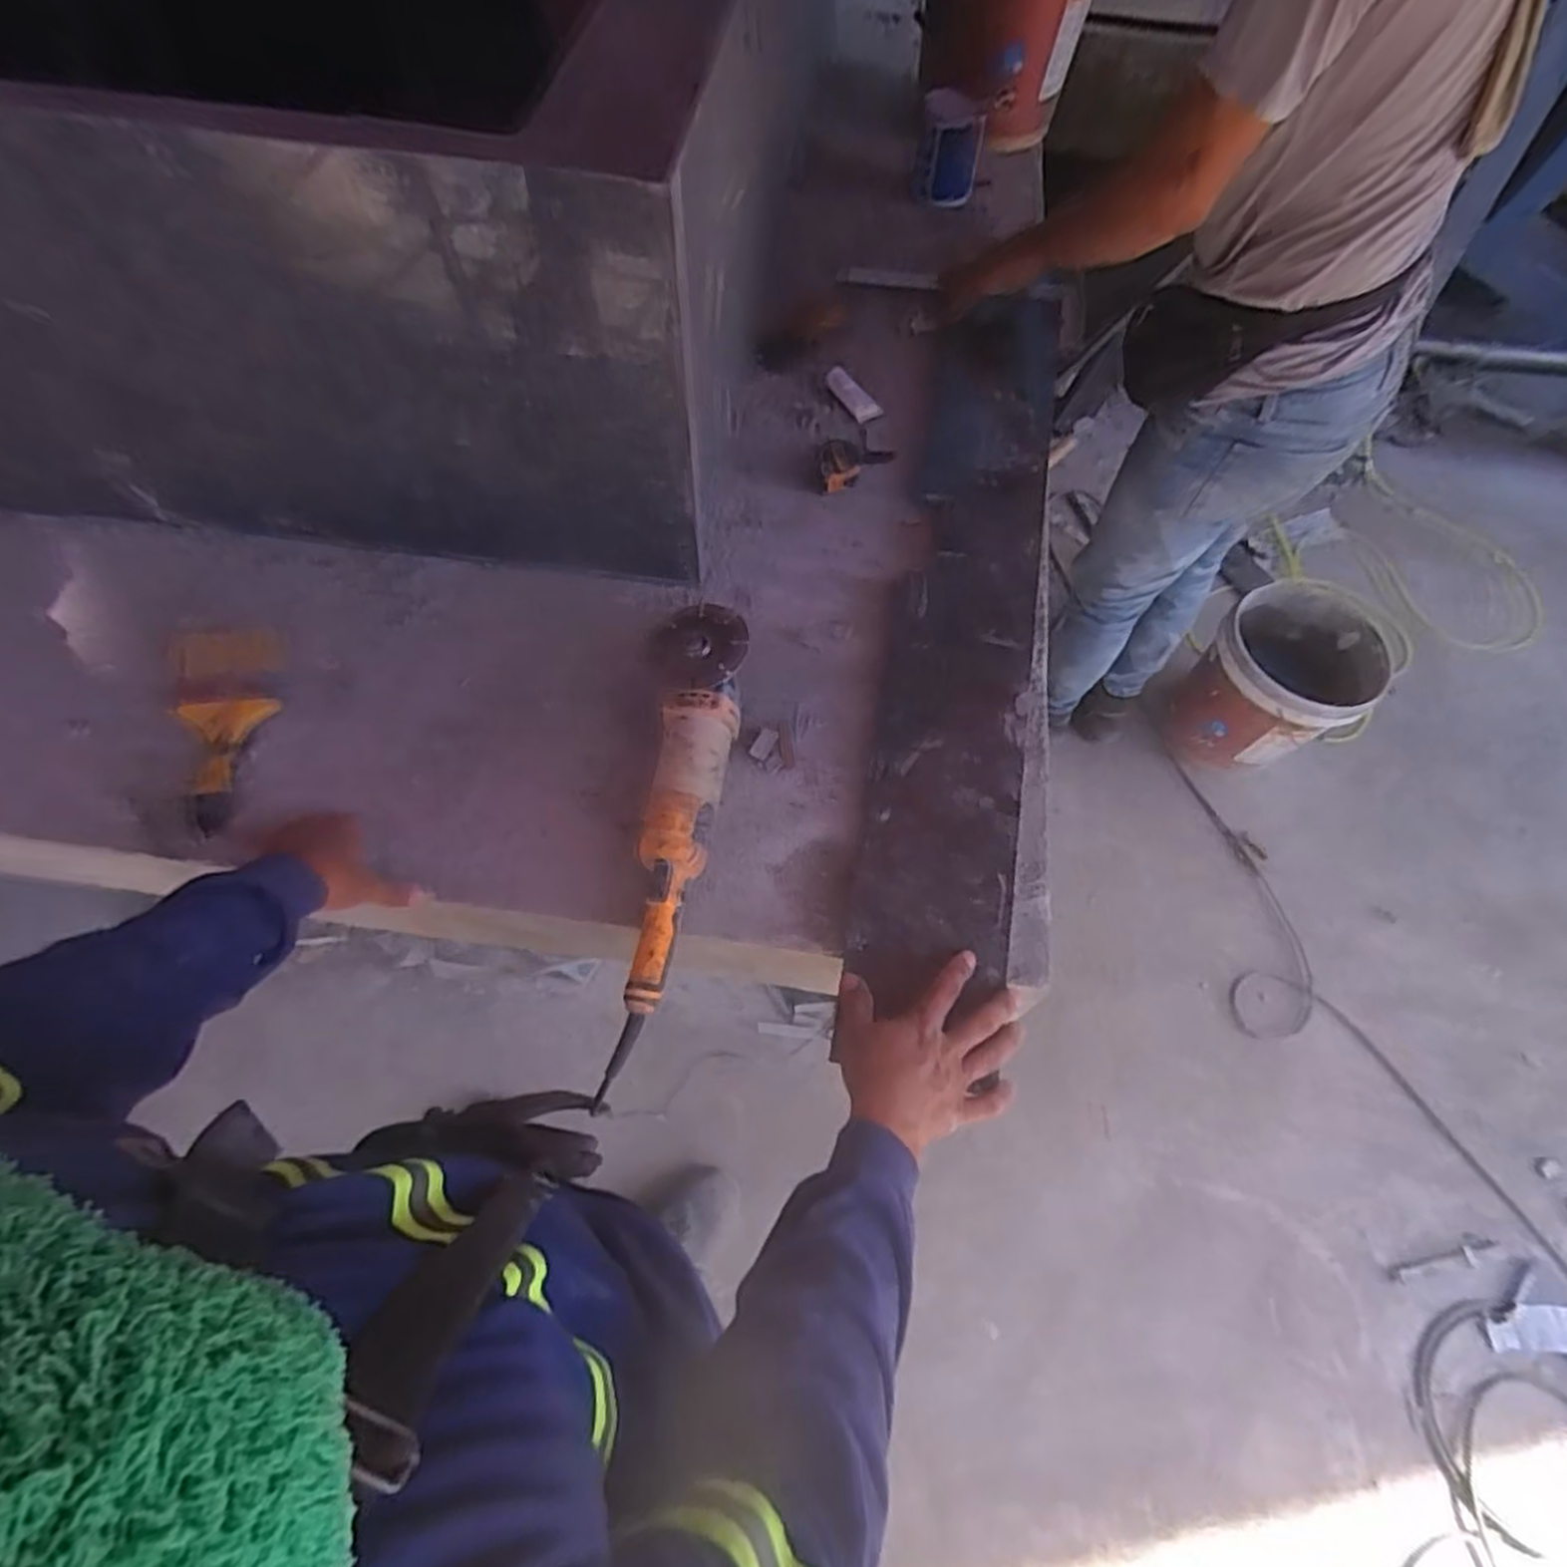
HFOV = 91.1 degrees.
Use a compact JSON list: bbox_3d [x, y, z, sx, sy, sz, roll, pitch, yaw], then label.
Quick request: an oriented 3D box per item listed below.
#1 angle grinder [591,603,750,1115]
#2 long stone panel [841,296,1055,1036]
[{"bbox_3d":[-0.098,0.043,0.711,0.083,0.092,0.449,5,64,1],"label":"angle grinder"},{"bbox_3d":[0.231,-0.264,0.915,0.180,0.040,1.034,10,63,3],"label":"long stone panel"}]

